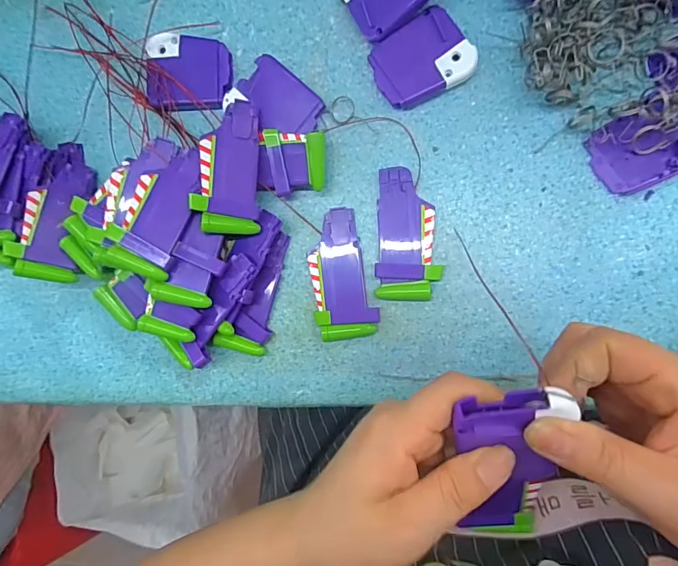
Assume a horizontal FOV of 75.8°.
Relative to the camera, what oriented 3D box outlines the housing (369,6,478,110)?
[{"bbox_3d":[0.055,-0.147,0.292,0.060,0.014,0.051,-33,87,7],"label":"housing"}]

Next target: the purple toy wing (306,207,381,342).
[{"bbox_3d":[-0.001,-0.005,0.304,0.041,0.010,0.088,-15,89,8],"label":"purple toy wing"}]

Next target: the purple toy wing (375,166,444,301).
[{"bbox_3d":[0.047,-0.033,0.297,0.041,0.010,0.088,0,91,8],"label":"purple toy wing"}]

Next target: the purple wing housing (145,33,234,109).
[{"bbox_3d":[-0.106,-0.151,0.312,0.058,0.016,0.054,-2,91,8],"label":"purple wing housing"}]

